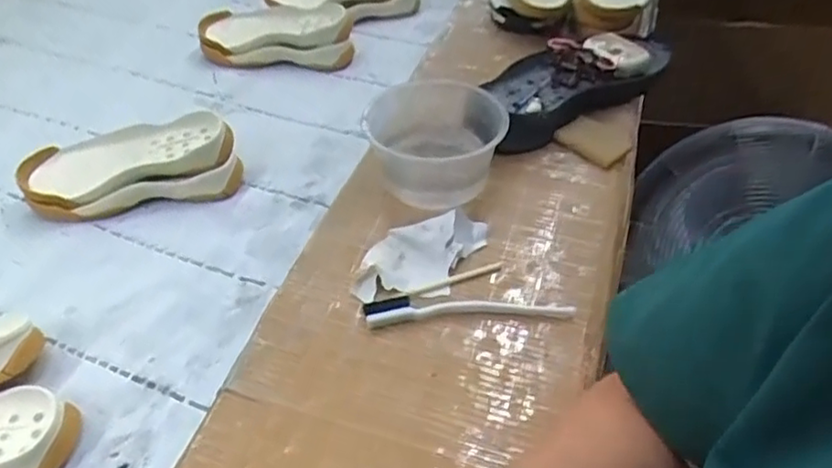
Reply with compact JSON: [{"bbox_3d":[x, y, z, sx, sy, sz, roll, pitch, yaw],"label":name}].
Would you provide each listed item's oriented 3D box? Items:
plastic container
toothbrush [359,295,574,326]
[{"bbox_3d":[0.017,-0.088,0.643,0.128,0.079,0.142,2,42,1],"label":"plastic container"},{"bbox_3d":[0.045,0.062,0.541,0.171,0.011,0.026,-1,42,-2],"label":"toothbrush"}]

